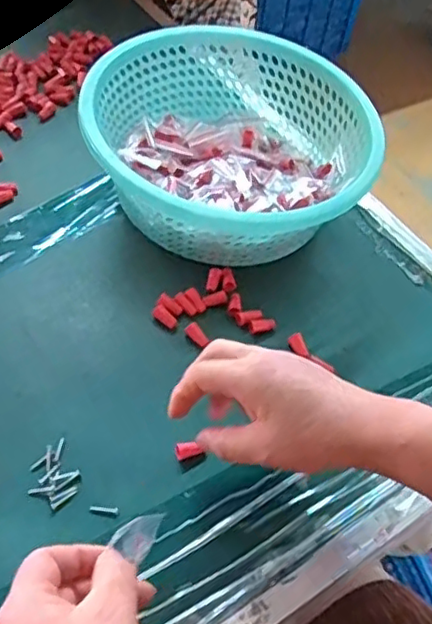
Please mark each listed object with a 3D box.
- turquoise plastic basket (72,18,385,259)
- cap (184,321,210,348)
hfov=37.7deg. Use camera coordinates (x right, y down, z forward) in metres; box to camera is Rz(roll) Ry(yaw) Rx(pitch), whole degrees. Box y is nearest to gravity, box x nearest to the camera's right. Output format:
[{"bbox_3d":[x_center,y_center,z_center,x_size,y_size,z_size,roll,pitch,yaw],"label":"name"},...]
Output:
[{"bbox_3d":[0.014,-0.165,0.611,0.260,0.095,0.241,2,53,-3],"label":"turquoise plastic basket"},{"bbox_3d":[-0.017,0.019,0.546,0.011,0.009,0.024,-29,60,-24],"label":"cap"}]

